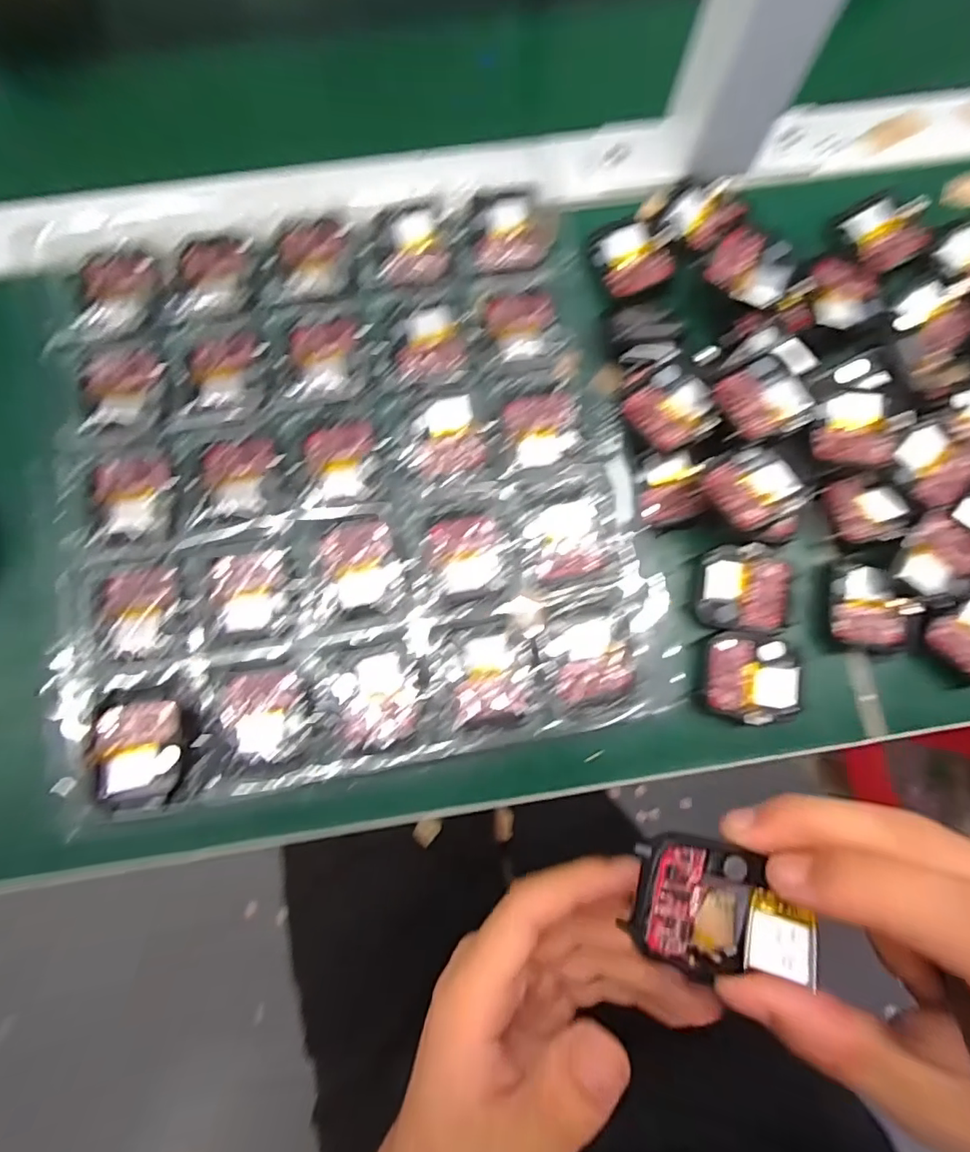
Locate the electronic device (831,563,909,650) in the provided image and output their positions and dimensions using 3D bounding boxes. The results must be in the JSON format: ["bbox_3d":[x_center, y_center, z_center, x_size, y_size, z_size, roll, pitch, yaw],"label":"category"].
[{"bbox_3d":[0.178,0.015,0.246,0.035,0.008,0.037,12,79,1],"label":"electronic device"}]

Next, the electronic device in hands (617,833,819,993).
[{"bbox_3d":[0.071,0.102,0.162,0.053,0.014,0.037,14,77,3],"label":"electronic device in hands"}]

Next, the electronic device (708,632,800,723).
[{"bbox_3d":[0.120,0.046,0.239,0.038,0.008,0.038,9,79,0],"label":"electronic device"}]

